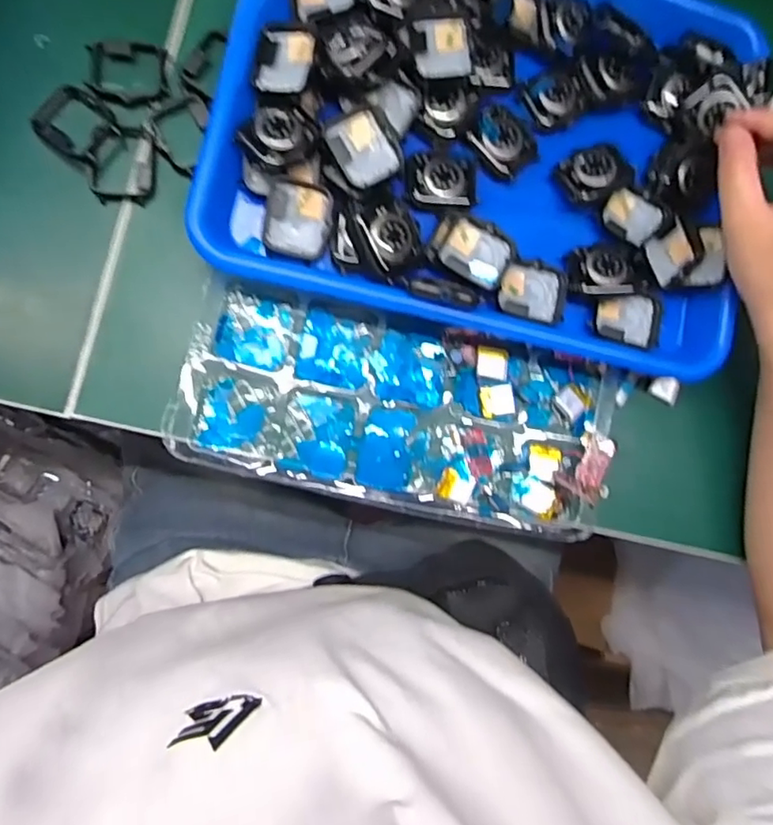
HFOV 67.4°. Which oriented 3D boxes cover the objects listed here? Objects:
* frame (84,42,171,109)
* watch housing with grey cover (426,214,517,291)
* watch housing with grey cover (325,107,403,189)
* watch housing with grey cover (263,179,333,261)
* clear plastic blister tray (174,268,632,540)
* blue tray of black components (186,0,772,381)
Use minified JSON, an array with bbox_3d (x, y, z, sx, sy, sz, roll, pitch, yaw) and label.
[{"bbox_3d":[-0.155,-0.204,0.348,0.045,0.008,0.035,-3,85,-8],"label":"frame"},{"bbox_3d":[0.051,-0.097,0.348,0.048,0.009,0.037,32,81,-4],"label":"watch housing with grey cover"},{"bbox_3d":[-0.013,-0.150,0.336,0.035,0.017,0.041,-31,90,-10],"label":"watch housing with grey cover"},{"bbox_3d":[-0.052,-0.112,0.338,0.037,0.010,0.041,11,83,-7],"label":"watch housing with grey cover"},{"bbox_3d":[0.011,0.001,0.354,0.258,0.020,0.110,11,84,-5],"label":"clear plastic blister tray"},{"bbox_3d":[0.066,-0.172,0.356,0.323,0.039,0.251,11,84,-5],"label":"blue tray of black components"}]

